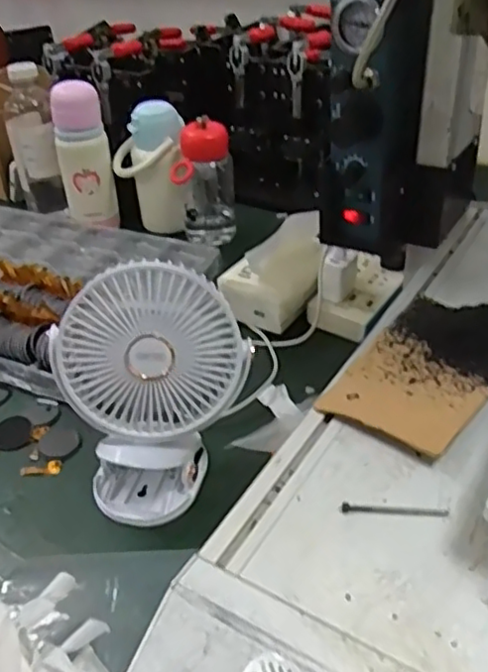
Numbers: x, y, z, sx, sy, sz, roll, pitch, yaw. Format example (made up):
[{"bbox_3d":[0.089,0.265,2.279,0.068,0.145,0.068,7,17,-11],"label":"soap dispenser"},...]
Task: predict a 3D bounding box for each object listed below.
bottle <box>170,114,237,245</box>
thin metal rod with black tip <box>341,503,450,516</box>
[{"bbox_3d":[-0.055,-0.206,0.902,0.083,0.176,0.066,-5,37,-2],"label":"bottle"},{"bbox_3d":[0.086,0.099,0.366,0.060,0.004,0.006,1,37,6],"label":"thin metal rod with black tip"}]

